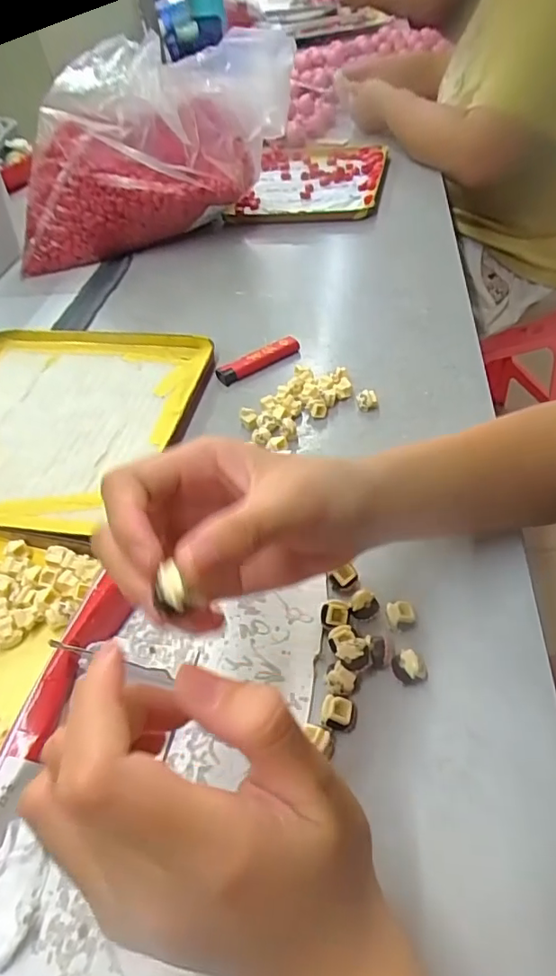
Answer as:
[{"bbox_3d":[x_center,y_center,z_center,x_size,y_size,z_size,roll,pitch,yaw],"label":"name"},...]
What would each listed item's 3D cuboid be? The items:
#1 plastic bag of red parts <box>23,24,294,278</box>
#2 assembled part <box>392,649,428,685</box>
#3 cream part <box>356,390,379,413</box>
[{"bbox_3d":[-0.148,-0.388,0.643,0.310,0.196,0.150,1,47,7],"label":"plastic bag of red parts"},{"bbox_3d":[0.066,0.093,0.281,0.016,0.014,0.015,-3,46,3],"label":"assembled part"},{"bbox_3d":[0.071,-0.070,0.434,0.016,0.013,0.013,-2,46,4],"label":"cream part"}]

